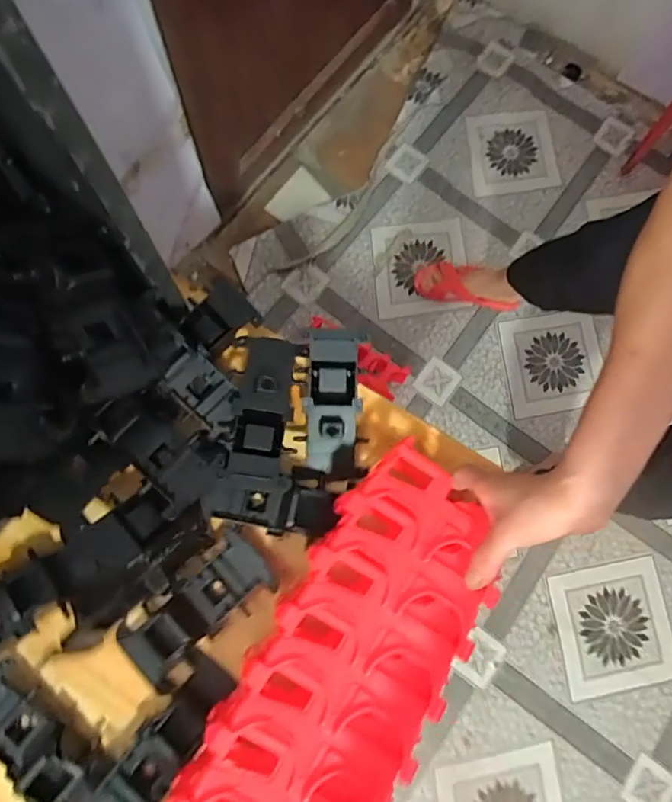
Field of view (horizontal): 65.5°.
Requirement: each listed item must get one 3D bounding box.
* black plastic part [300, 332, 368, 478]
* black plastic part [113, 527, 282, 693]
[{"bbox_3d":[-0.002,0.004,0.513,0.055,0.028,0.146,0,93,0],"label":"black plastic part"},{"bbox_3d":[-0.127,0.193,0.475,0.149,0.044,0.068,-41,79,-10],"label":"black plastic part"}]

